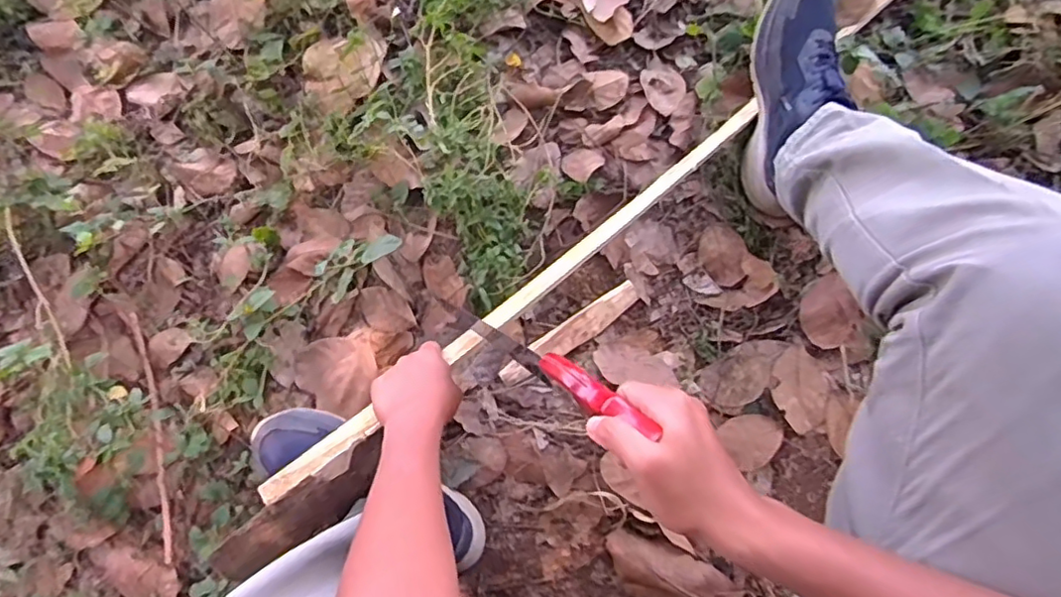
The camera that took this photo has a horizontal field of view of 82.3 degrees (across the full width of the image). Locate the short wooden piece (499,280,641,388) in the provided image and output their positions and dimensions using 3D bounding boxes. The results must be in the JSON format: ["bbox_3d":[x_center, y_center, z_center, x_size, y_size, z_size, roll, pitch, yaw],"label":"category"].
[{"bbox_3d":[0.053,0.047,0.809,0.212,0.015,0.040,-34,72,-6],"label":"short wooden piece"}]

